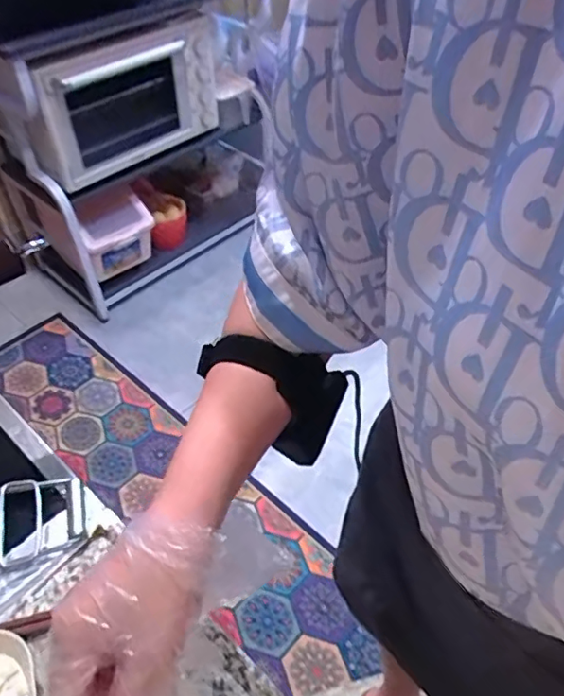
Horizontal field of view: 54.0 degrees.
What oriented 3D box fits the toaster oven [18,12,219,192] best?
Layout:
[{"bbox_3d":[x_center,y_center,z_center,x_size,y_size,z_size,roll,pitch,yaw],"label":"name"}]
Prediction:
[{"bbox_3d":[-0.488,-0.699,1.513,0.365,0.366,0.516,32,55,25],"label":"toaster oven"}]

